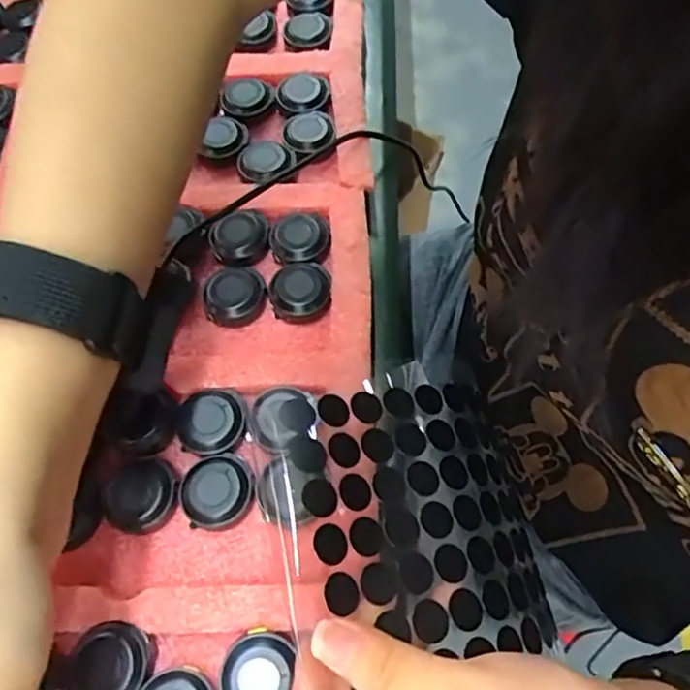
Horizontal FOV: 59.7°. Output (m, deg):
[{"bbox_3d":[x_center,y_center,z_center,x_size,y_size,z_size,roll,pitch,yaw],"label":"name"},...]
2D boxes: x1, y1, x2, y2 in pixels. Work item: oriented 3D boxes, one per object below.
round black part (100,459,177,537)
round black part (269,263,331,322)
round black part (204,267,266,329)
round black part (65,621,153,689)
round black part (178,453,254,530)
[{"bbox_3d":[-0.086,0.063,0.250,0.028,0.010,0.031,40,72,18],"label":"round black part"},{"bbox_3d":[-0.021,-0.025,0.287,0.030,0.011,0.028,-1,64,1],"label":"round black part"},{"bbox_3d":[-0.053,-0.025,0.288,0.029,0.011,0.030,-1,64,1],"label":"round black part"},{"bbox_3d":[-0.087,0.120,0.224,0.030,0.011,0.028,-1,64,1],"label":"round black part"},{"bbox_3d":[-0.053,0.061,0.249,0.028,0.012,0.030,-1,64,1],"label":"round black part"}]

